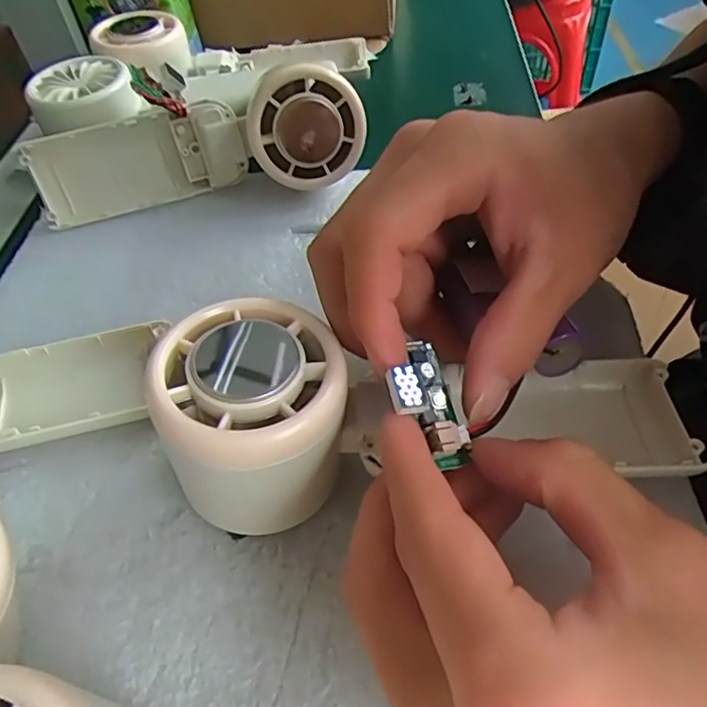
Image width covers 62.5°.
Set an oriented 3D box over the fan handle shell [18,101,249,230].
[{"bbox_3d":[-0.107,-0.094,0.291,0.103,0.041,0.017,-13,51,-5],"label":"fan handle shell"}]

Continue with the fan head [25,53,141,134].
[{"bbox_3d":[-0.145,-0.138,0.311,0.052,0.019,0.052,-25,53,-15],"label":"fan head"}]

